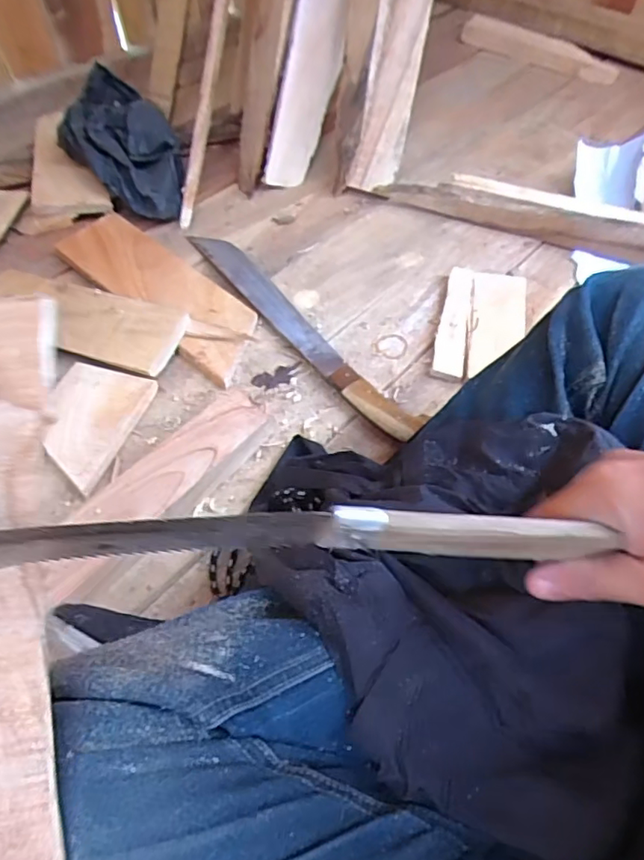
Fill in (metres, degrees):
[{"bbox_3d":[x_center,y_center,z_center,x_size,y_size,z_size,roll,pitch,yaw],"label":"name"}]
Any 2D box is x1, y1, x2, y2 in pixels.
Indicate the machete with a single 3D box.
[{"bbox_3d":[-0.033,-0.126,0.663,0.048,0.026,0.402,-31,61,-23],"label":"machete"}]

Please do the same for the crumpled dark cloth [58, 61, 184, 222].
[{"bbox_3d":[-0.276,-0.387,0.782,0.140,0.071,0.251,-16,56,-14],"label":"crumpled dark cloth"}]

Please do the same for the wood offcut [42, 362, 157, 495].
[{"bbox_3d":[-0.234,-0.007,0.571,0.094,0.017,0.133,14,54,8],"label":"wood offcut"}]

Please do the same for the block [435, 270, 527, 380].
[{"bbox_3d":[0.188,-0.126,0.677,0.096,0.018,0.177,13,54,6],"label":"block"}]

